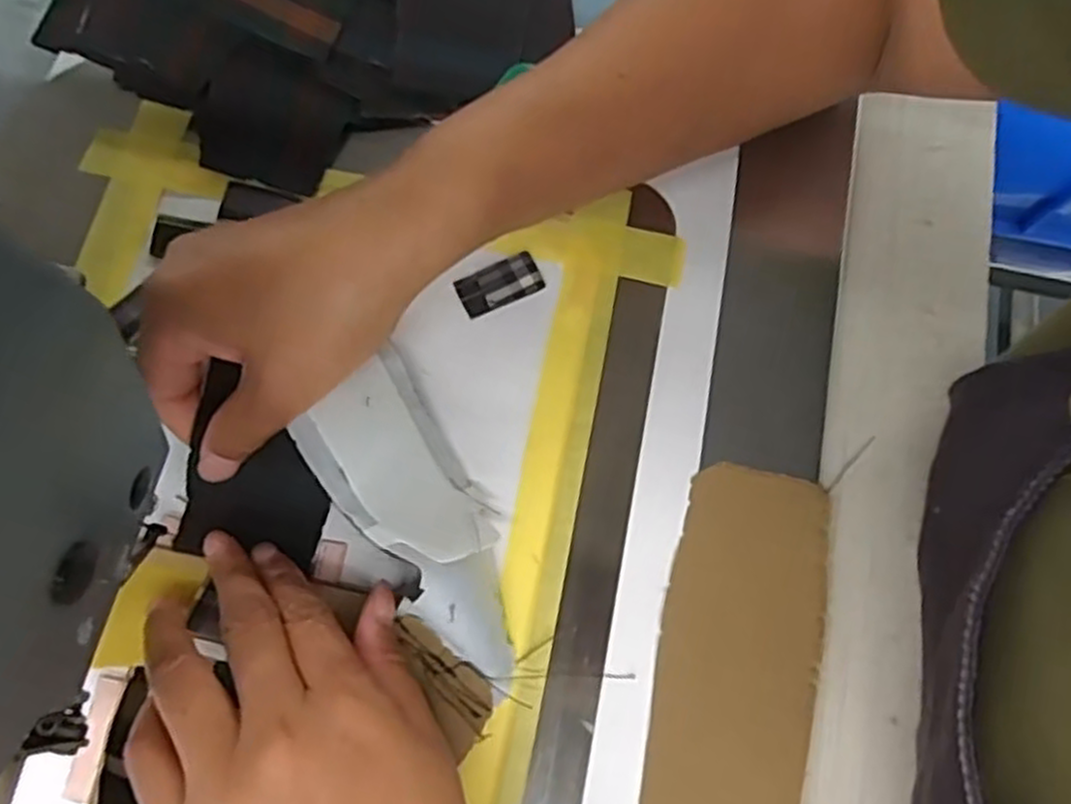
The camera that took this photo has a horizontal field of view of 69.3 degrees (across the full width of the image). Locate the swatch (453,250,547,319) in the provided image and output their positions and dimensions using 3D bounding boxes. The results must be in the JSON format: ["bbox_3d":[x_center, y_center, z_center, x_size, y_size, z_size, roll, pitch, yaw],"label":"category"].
[{"bbox_3d":[-0.015,-0.051,0.334,0.037,0.004,0.020,-27,77,-9],"label":"swatch"}]

